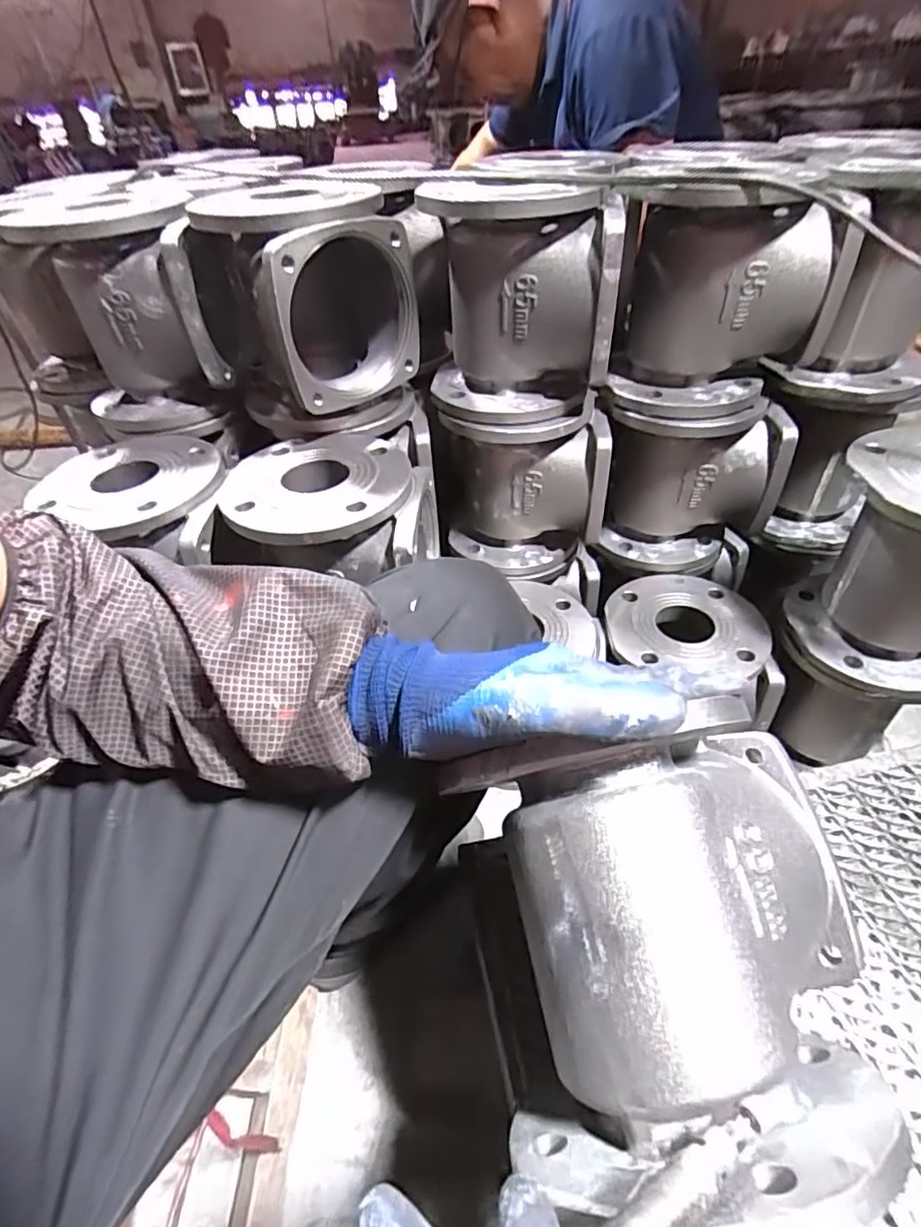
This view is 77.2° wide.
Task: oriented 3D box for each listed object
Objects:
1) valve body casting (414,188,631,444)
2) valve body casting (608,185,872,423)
[{"bbox_3d":[0.051,-0.303,0.567,0.153,0.192,0.172,-15,44,-11],"label":"valve body casting"},{"bbox_3d":[0.262,-0.313,0.573,0.199,0.183,0.140,8,45,13],"label":"valve body casting"}]

